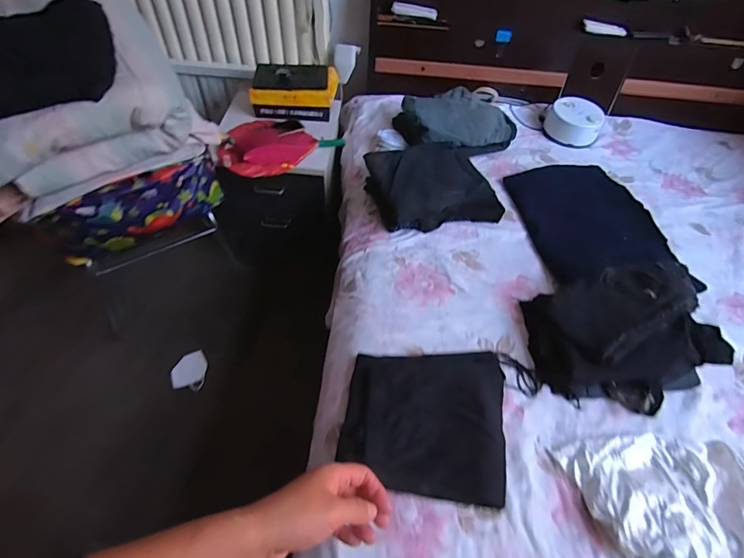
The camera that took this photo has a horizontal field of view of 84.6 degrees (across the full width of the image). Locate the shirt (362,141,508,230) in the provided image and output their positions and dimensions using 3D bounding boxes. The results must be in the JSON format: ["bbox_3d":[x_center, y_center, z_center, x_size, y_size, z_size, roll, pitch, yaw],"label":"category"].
[{"bbox_3d":[0.178,-0.300,1.282,0.340,0.100,0.320,-11,56,-13],"label":"shirt"}]

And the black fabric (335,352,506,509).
[{"bbox_3d":[0.116,0.280,0.864,0.332,0.059,0.316,10,54,2],"label":"black fabric"}]

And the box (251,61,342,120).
[{"bbox_3d":[-0.276,-0.682,1.490,0.295,0.116,0.188,4,54,-3],"label":"box"}]

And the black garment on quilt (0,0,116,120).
[{"bbox_3d":[-0.775,-0.500,0.954,0.323,0.154,0.338,-17,55,-16],"label":"black garment on quilt"}]

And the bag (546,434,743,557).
[{"bbox_3d":[0.572,0.431,0.792,0.360,0.070,0.257,-1,54,-6],"label":"bag"}]

